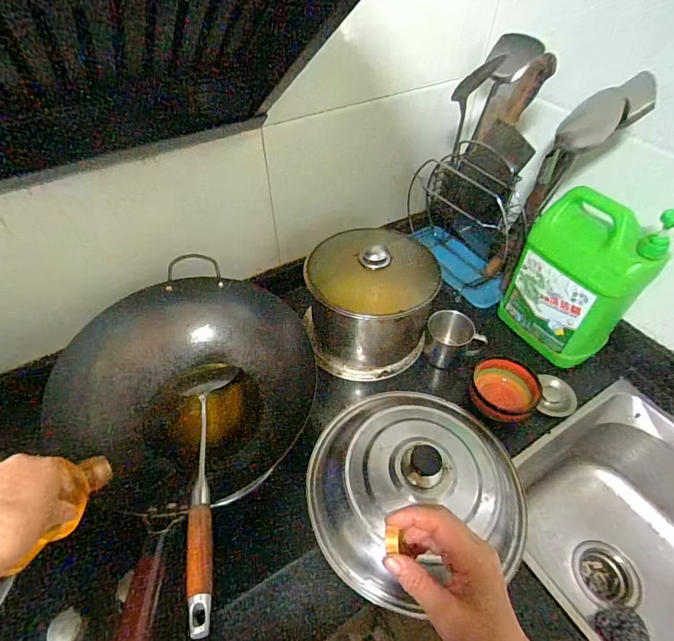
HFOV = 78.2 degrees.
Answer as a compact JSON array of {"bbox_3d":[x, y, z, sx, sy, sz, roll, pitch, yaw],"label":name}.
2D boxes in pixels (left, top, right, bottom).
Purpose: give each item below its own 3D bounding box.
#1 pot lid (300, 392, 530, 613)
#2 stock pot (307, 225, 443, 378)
[{"bbox_3d":[0.112,0.229,0.593,0.306,0.076,0.297,0,49,0],"label":"pot lid"},{"bbox_3d":[0.059,-0.034,0.751,0.215,0.216,0.192,15,50,13],"label":"stock pot"}]

